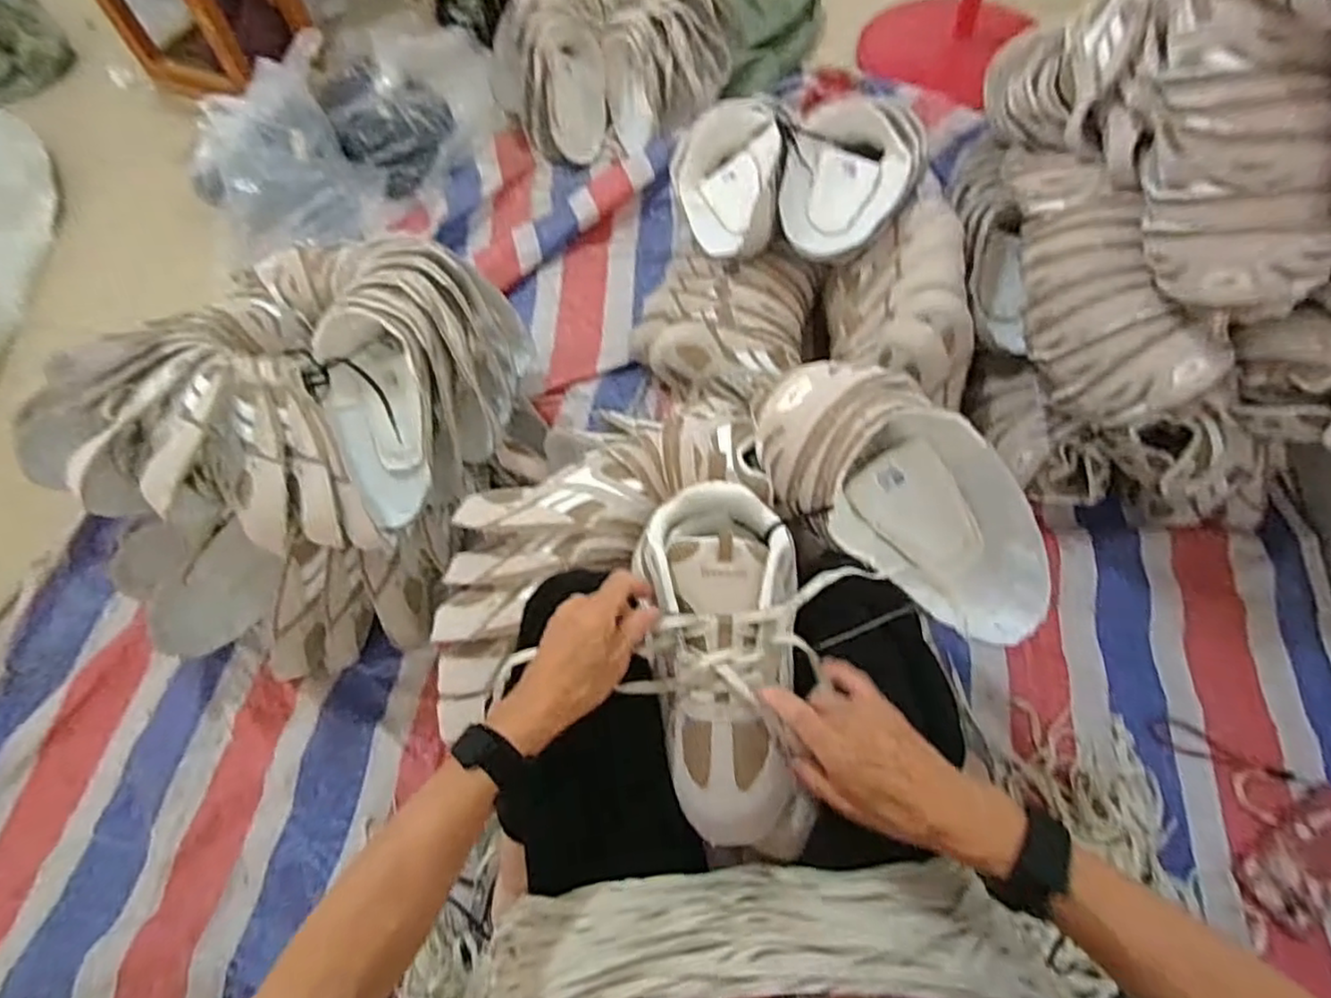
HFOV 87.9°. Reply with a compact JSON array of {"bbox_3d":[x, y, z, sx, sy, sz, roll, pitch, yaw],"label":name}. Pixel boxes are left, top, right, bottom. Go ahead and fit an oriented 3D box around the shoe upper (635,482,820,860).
[{"bbox_3d":[0.047,0.119,0.516,0.111,0.062,0.267,-5,73,0],"label":"shoe upper"}]

